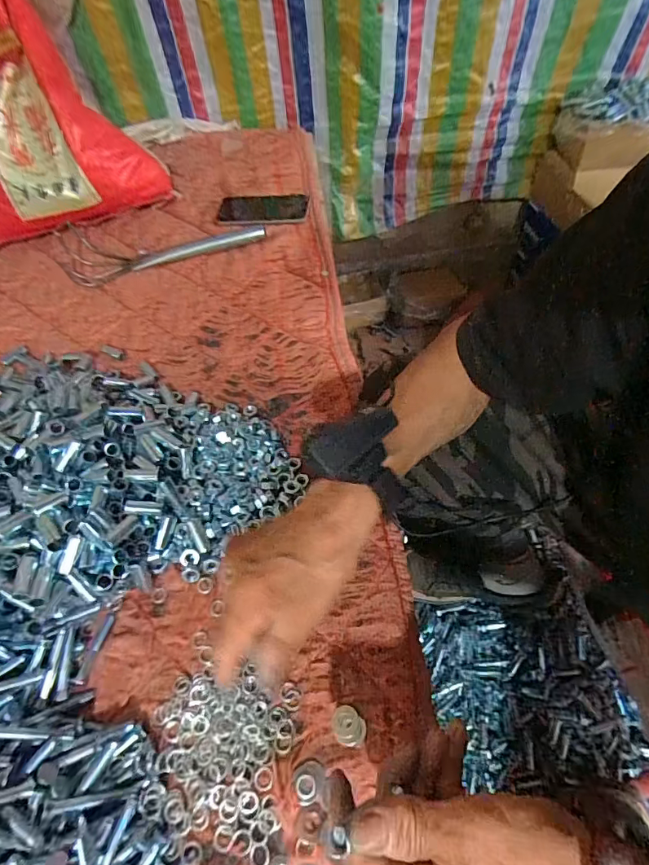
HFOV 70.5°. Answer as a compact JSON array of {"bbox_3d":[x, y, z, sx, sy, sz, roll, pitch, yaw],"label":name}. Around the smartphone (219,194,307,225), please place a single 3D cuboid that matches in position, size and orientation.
[{"bbox_3d":[-0.103,-0.379,0.778,0.146,0.013,0.081,-1,54,1],"label":"smartphone"}]

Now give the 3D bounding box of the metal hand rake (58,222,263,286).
[{"bbox_3d":[-0.252,-0.300,0.723,0.302,0.038,0.112,-18,56,-11],"label":"metal hand rake"}]

